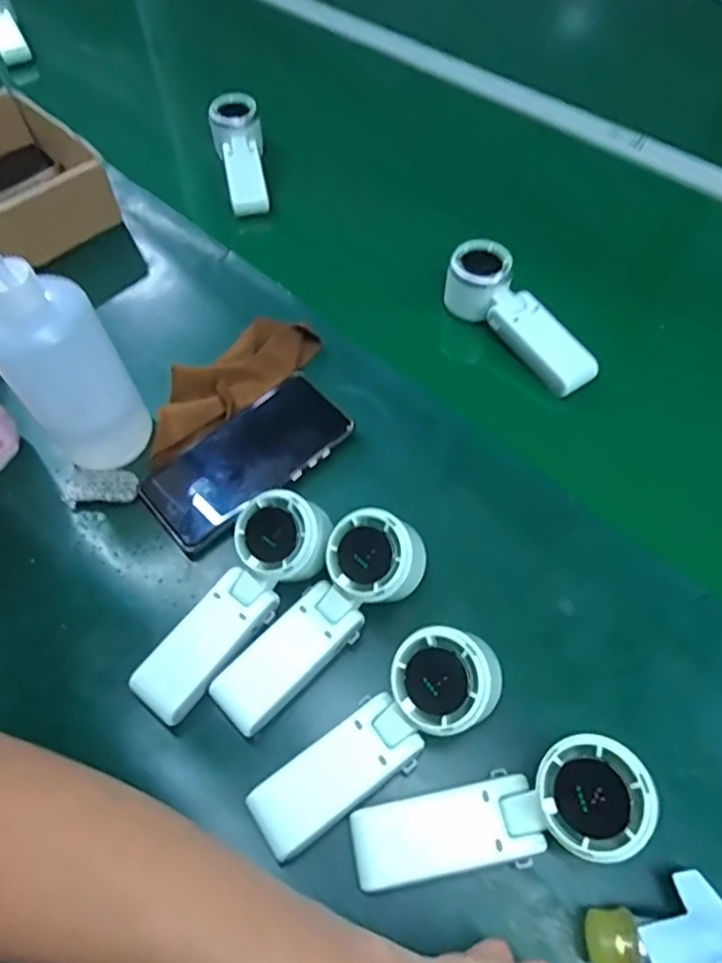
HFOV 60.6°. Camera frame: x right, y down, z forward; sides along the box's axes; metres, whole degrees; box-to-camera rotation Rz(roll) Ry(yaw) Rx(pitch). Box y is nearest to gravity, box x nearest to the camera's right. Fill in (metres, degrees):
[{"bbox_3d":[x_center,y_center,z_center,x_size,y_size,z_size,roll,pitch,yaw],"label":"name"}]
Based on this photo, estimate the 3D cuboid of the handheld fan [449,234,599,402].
[{"bbox_3d":[0.141,-0.147,0.548,0.057,0.047,0.160,-31,62,-18],"label":"handheld fan"}]

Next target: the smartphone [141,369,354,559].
[{"bbox_3d":[-0.090,-0.018,0.488,0.160,0.009,0.077,-40,71,-14],"label":"smartphone"}]

